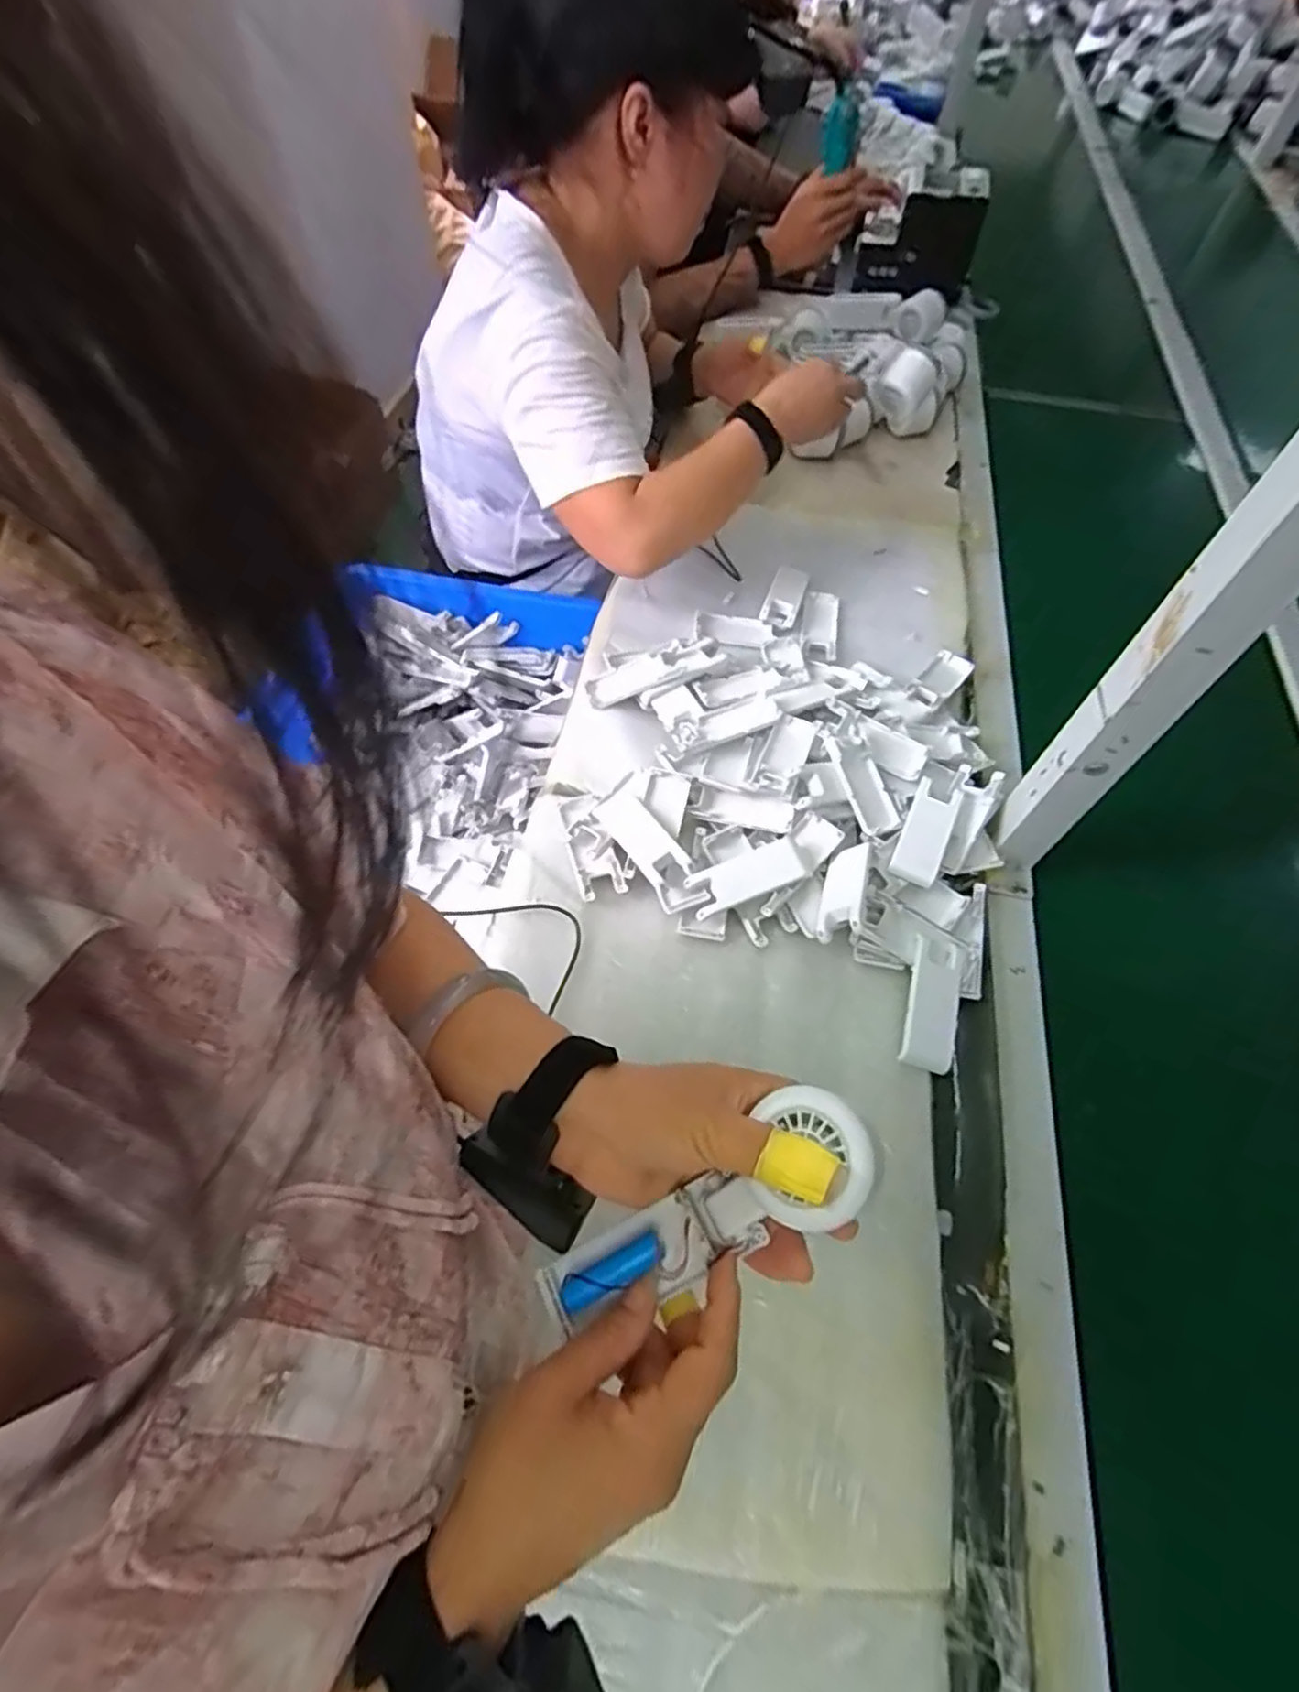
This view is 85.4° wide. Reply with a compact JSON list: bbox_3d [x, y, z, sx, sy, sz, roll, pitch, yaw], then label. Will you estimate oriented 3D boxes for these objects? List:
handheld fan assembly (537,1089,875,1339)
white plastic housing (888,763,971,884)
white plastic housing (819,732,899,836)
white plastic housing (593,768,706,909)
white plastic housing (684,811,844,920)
[{"bbox_3d":[0.025,0.167,0.319,0.165,0.029,0.051,-37,61,14],"label":"handheld fan assembly"},{"bbox_3d":[0.246,-0.022,0.619,0.038,0.025,0.126,23,61,13],"label":"white plastic housing"},{"bbox_3d":[0.187,-0.059,0.626,0.037,0.012,0.102,-17,72,-11],"label":"white plastic housing"},{"bbox_3d":[-0.003,0.000,0.615,0.043,0.025,0.133,-30,63,-18],"label":"white plastic housing"},{"bbox_3d":[0.102,0.018,0.604,0.138,0.022,0.049,-23,61,-14],"label":"white plastic housing"}]

